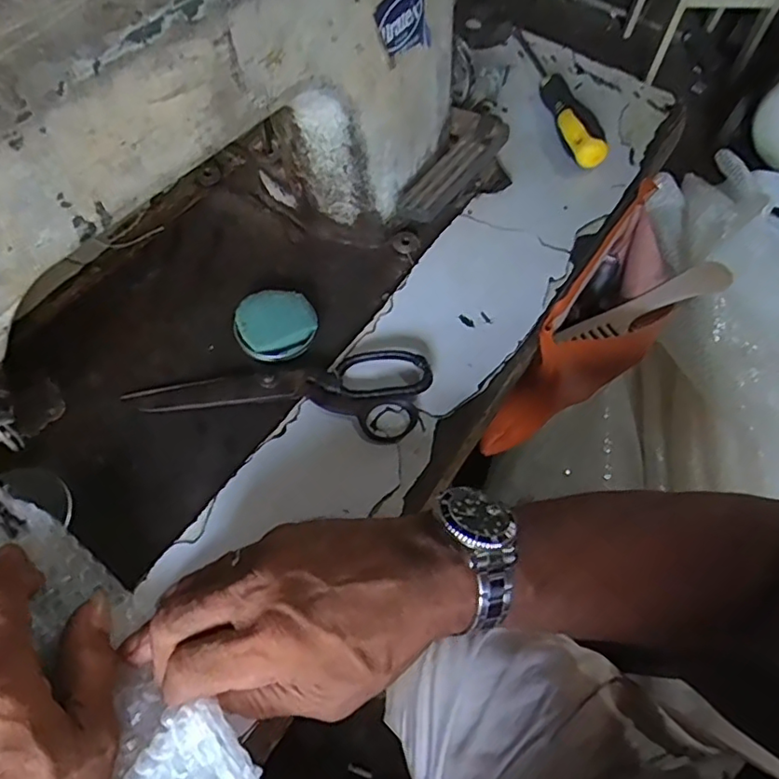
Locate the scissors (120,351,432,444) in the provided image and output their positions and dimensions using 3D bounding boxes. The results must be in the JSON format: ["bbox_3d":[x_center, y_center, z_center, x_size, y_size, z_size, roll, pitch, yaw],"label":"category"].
[{"bbox_3d":[-0.070,-0.002,0.380,0.188,0.012,0.057,4,61,0],"label":"scissors"}]

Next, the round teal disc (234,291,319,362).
[{"bbox_3d":[-0.078,-0.043,0.407,0.054,0.014,0.051,1,61,-2],"label":"round teal disc"}]

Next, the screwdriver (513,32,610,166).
[{"bbox_3d":[0.147,-0.276,0.530,0.025,0.032,0.202,-9,62,-7],"label":"screwdriver"}]

